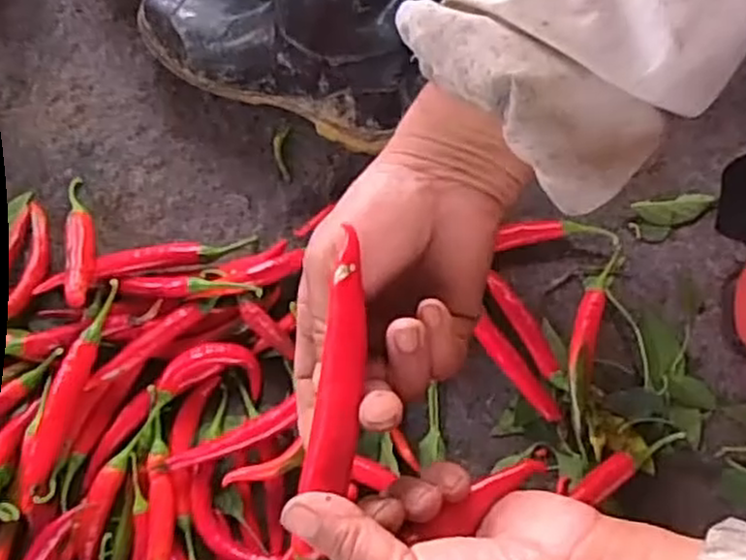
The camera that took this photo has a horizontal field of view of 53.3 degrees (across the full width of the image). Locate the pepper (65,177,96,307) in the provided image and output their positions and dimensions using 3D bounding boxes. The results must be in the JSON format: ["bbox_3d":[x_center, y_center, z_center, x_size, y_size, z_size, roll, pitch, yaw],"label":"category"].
[{"bbox_3d":[-0.242,-0.031,0.615,0.027,0.022,0.147,-19,47,-4],"label":"pepper"}]

